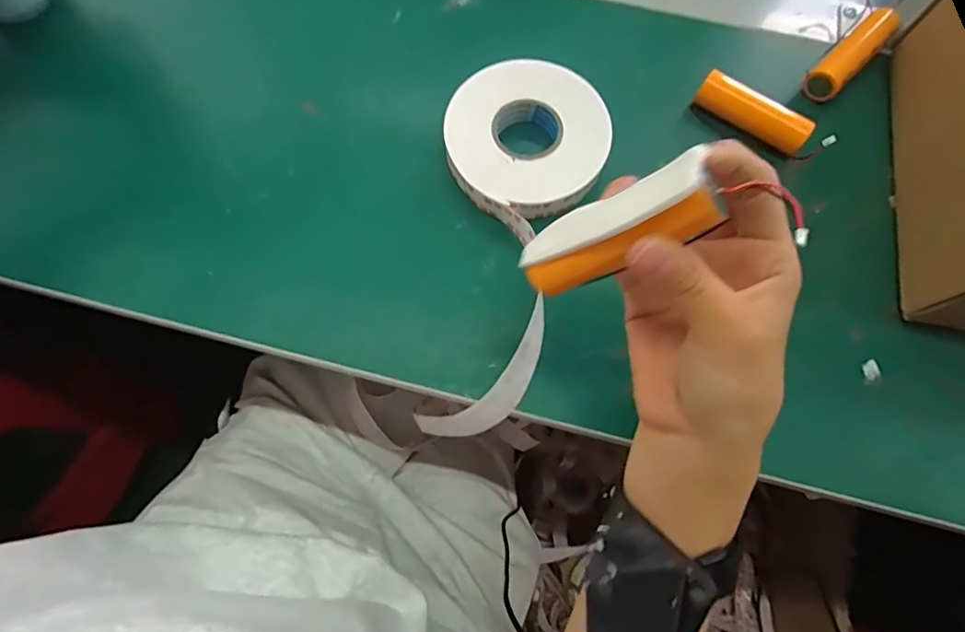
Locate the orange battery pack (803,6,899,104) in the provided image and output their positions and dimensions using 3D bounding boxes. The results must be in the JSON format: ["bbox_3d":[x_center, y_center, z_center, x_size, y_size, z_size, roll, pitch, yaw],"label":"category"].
[{"bbox_3d":[0.245,-0.174,0.340,0.076,0.019,0.021,-43,78,-13],"label":"orange battery pack"}]

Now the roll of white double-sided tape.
[{"bbox_3d":[0.021,-0.046,0.307,0.093,0.032,0.231,6,78,0],"label":"roll of white double-sided tape"}]

